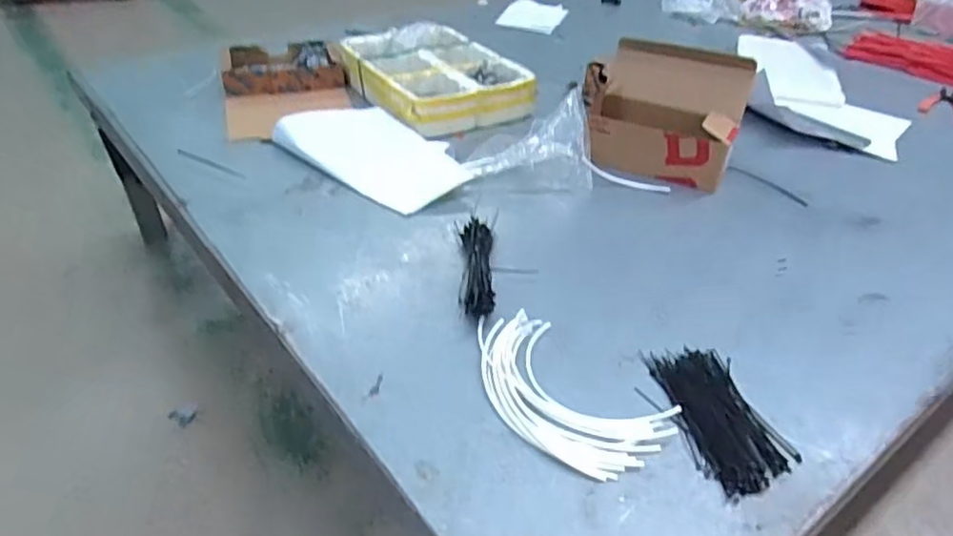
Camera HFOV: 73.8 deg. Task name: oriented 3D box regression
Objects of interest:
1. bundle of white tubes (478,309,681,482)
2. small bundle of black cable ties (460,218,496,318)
[{"bbox_3d":[0.079,0.118,0.633,0.128,0.015,0.216,-28,48,-35],"label":"bundle of white tubes"},{"bbox_3d":[0.002,-0.001,0.773,0.043,0.034,0.155,1,38,-2],"label":"small bundle of black cable ties"}]

